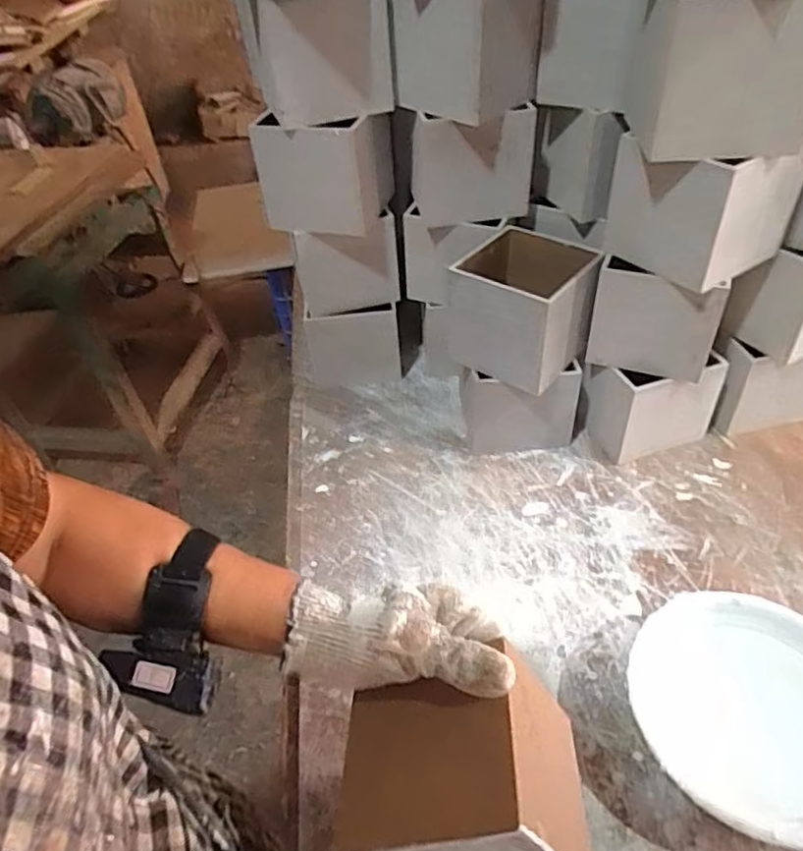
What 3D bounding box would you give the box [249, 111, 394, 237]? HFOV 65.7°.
[{"bbox_3d":[-0.077,-0.276,0.661,0.123,0.105,0.097,8,47,17],"label":"box"}]

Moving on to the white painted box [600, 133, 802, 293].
[{"bbox_3d":[0.260,-0.198,0.552,0.109,0.104,0.124,-28,47,-18],"label":"white painted box"}]

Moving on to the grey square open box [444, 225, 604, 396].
[{"bbox_3d":[0.124,-0.123,0.633,0.119,0.104,0.118,25,53,30],"label":"grey square open box"}]

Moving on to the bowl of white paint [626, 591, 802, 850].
[{"bbox_3d":[0.258,0.218,0.467,0.167,0.058,0.169,-3,44,3],"label":"bowl of white paint"}]

